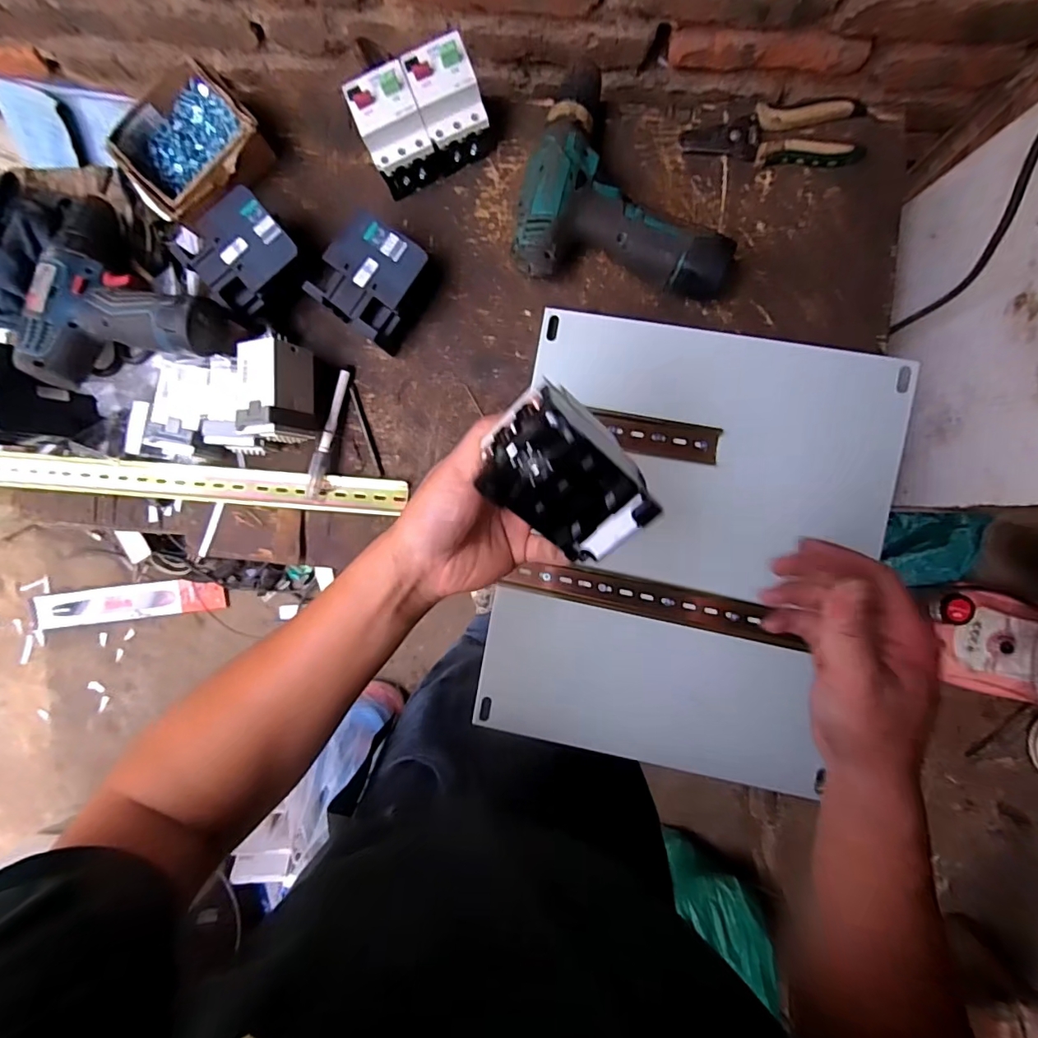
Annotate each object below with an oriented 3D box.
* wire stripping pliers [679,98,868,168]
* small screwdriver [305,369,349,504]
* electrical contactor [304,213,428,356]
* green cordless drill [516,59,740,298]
[{"bbox_3d":[0.239,-0.360,0.483,0.161,0.013,0.059,1,92,4],"label":"wire stripping pliers"},{"bbox_3d":[-0.190,-0.084,0.515,0.016,0.016,0.130,15,91,3],"label":"small screwdriver"},{"bbox_3d":[-0.136,-0.221,0.491,0.082,0.058,0.090,33,93,2],"label":"electrical contactor"},{"bbox_3d":[0.103,-0.297,0.472,0.199,0.054,0.169,9,92,3],"label":"green cordless drill"}]

